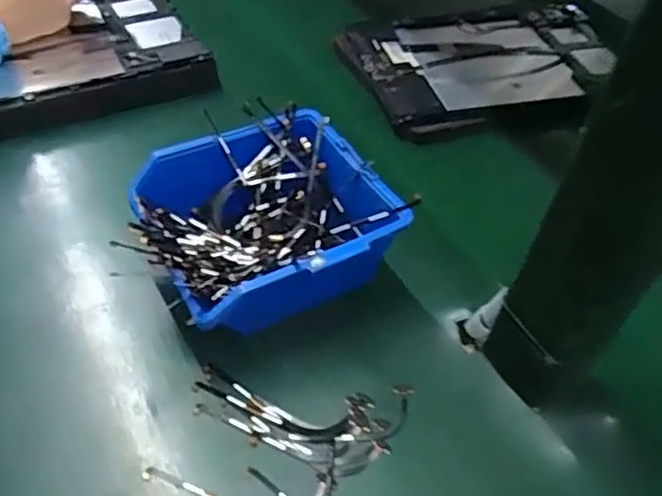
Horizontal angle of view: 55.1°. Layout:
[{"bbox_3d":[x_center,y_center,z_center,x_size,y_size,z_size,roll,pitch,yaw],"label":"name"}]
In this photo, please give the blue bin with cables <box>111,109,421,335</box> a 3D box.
[{"bbox_3d":[-0.038,-0.007,0.360,0.135,0.063,0.120,-17,51,-20],"label":"blue bin with cables"}]

